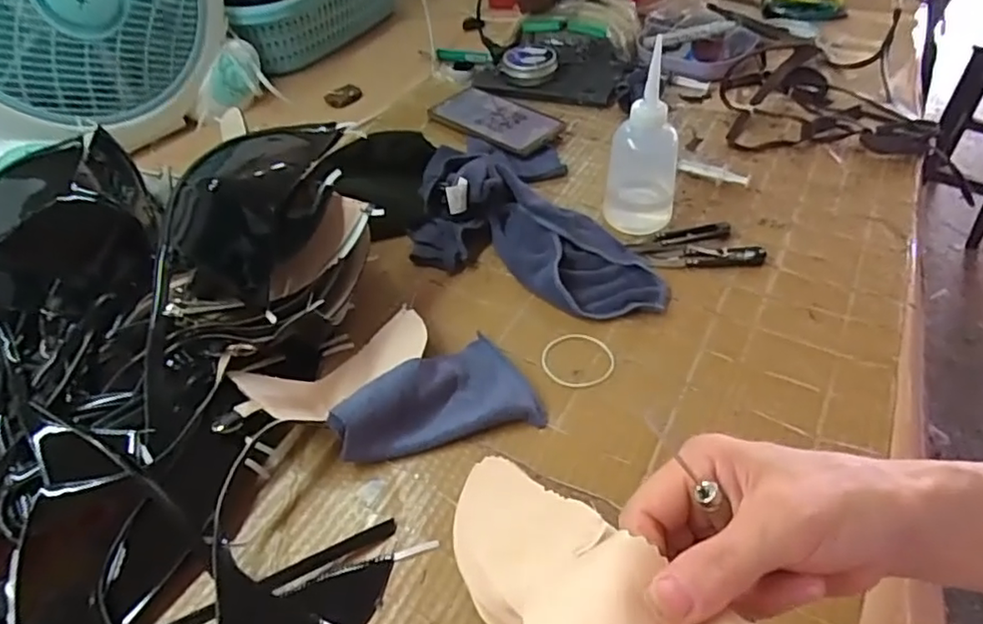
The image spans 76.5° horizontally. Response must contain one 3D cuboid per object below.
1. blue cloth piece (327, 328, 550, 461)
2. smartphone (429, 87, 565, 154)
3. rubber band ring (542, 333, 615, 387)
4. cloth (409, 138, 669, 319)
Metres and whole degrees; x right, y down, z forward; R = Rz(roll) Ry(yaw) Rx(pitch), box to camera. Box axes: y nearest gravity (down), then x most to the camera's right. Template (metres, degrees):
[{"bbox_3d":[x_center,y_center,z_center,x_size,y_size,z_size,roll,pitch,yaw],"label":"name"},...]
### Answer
[{"bbox_3d":[-0.043,0.065,0.453,0.139,0.033,0.086,-14,45,-26],"label":"blue cloth piece"},{"bbox_3d":[-0.001,-0.229,0.738,0.170,0.014,0.082,31,57,31],"label":"smartphone"},{"bbox_3d":[0.068,0.037,0.494,0.057,0.004,0.055,-3,46,3],"label":"rubber band ring"},{"bbox_3d":[0.018,-0.091,0.577,0.179,0.056,0.268,-18,47,-10],"label":"cloth"}]

